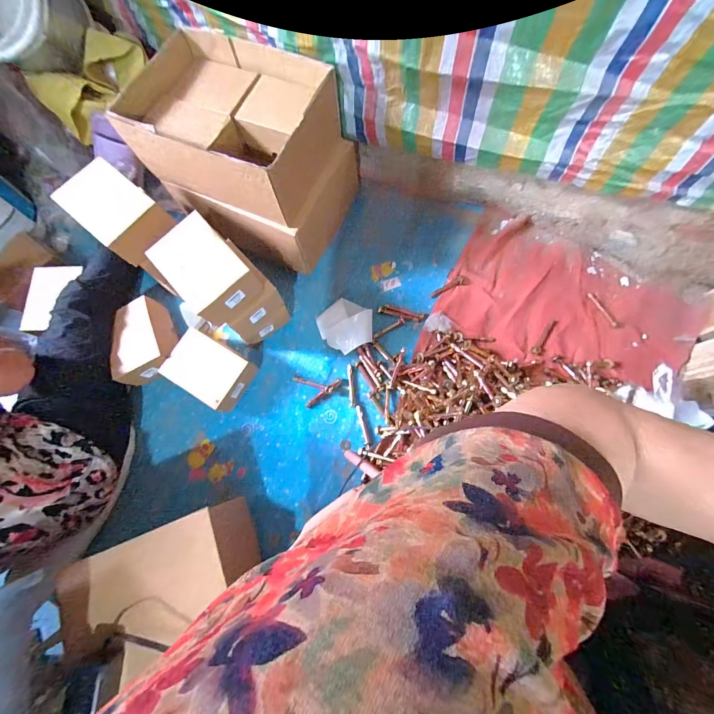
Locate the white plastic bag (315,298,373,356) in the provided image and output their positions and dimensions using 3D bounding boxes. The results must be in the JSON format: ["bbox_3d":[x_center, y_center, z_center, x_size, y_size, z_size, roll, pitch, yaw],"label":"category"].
[{"bbox_3d":[-0.028,-0.086,0.890,0.149,0.027,0.134,33,78,10],"label":"white plastic bag"}]

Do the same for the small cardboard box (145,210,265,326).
[{"bbox_3d":[-0.310,-0.174,0.680,0.131,0.115,0.171,-44,78,-9],"label":"small cardboard box"}]

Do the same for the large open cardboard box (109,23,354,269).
[{"bbox_3d":[-0.264,-0.483,0.832,0.446,0.348,0.327,22,77,7],"label":"large open cardboard box"}]

